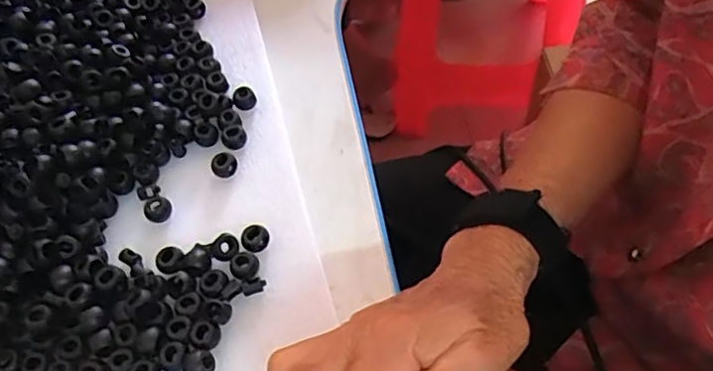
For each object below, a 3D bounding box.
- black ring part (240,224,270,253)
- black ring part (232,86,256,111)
[{"bbox_3d":[-0.065,0.035,0.380,0.017,0.012,0.016,-26,59,-10],"label":"black ring part"},{"bbox_3d":[-0.084,-0.066,0.441,0.016,0.013,0.013,-24,59,-9],"label":"black ring part"}]

